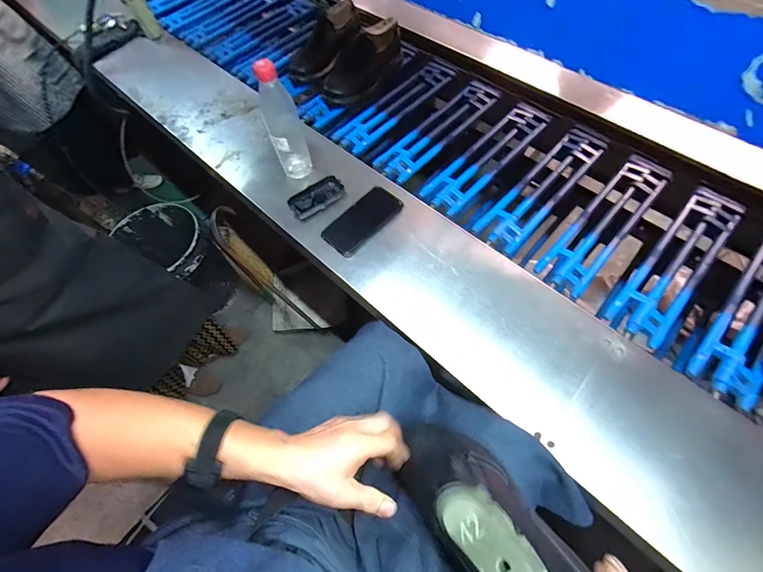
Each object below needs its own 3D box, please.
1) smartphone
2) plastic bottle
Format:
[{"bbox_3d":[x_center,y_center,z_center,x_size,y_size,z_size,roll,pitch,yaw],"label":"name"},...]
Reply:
[{"bbox_3d":[-0.034,-0.128,0.652,0.078,0.011,0.163,37,72,20],"label":"smartphone"},{"bbox_3d":[-0.179,-0.290,0.632,0.060,0.224,0.053,-15,63,-3],"label":"plastic bottle"}]

